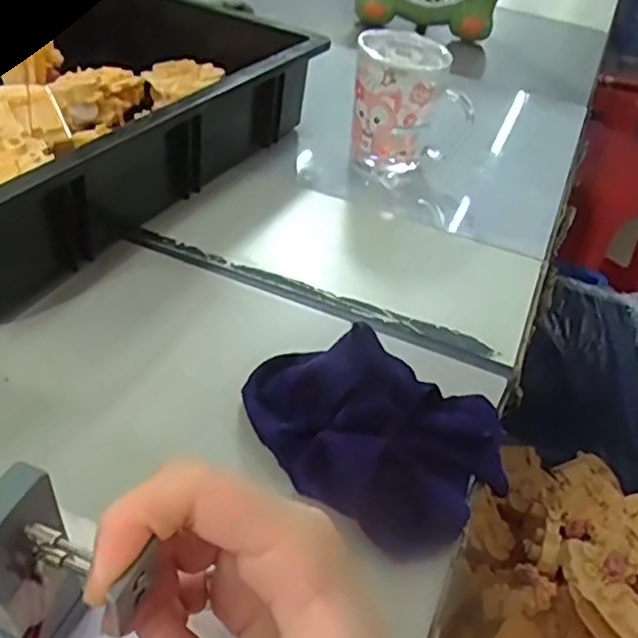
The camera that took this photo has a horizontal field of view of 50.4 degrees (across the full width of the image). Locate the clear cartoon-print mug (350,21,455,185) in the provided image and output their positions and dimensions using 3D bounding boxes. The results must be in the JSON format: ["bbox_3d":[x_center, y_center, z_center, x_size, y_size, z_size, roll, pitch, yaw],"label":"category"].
[{"bbox_3d":[0.075,-0.212,0.666,0.084,0.110,0.099,11,41,4],"label":"clear cartoon-print mug"}]

